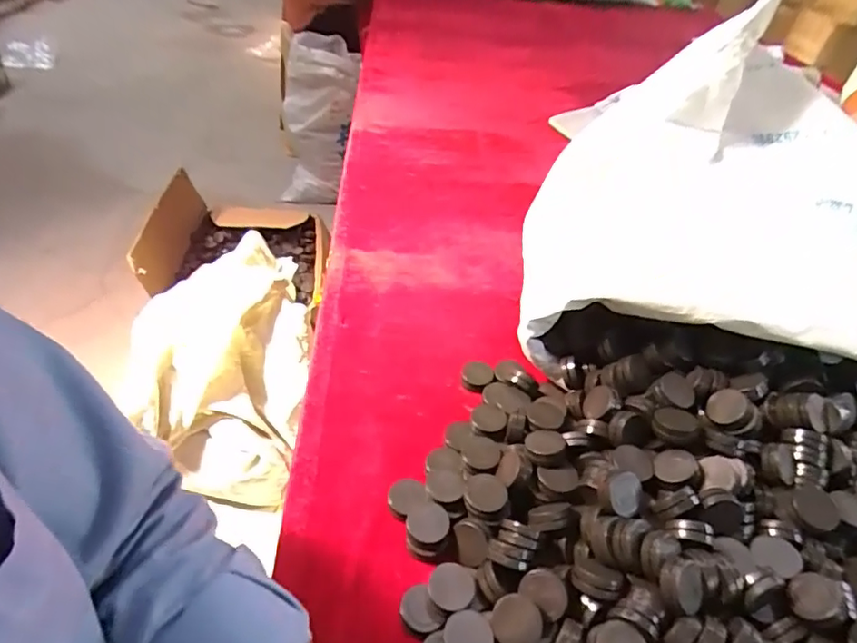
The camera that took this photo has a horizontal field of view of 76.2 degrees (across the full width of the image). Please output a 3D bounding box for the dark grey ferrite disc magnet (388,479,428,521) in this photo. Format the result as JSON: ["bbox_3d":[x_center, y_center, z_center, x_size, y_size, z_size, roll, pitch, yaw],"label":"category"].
[{"bbox_3d":[-0.019,0.146,0.454,0.032,0.004,0.032,-10,39,8],"label":"dark grey ferrite disc magnet"}]

